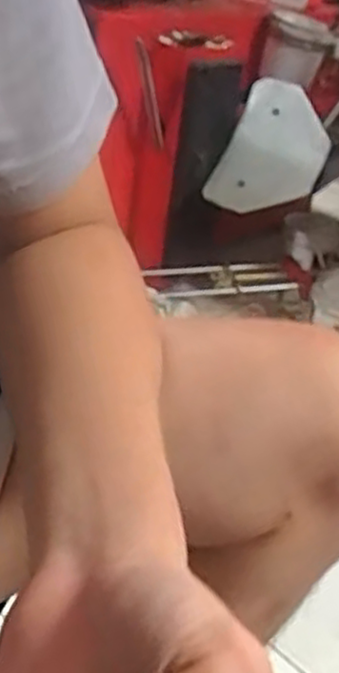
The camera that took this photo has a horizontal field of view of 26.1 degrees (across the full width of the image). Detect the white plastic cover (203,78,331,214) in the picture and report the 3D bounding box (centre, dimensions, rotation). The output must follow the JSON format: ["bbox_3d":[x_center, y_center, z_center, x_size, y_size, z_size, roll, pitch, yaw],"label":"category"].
[{"bbox_3d":[0.177,-0.318,1.255,0.178,0.228,0.028,22,2,26],"label":"white plastic cover"}]

